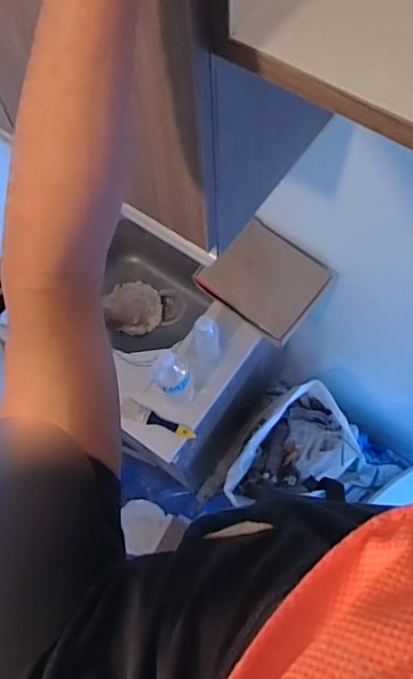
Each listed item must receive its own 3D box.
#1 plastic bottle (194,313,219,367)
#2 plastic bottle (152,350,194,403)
[{"bbox_3d":[-0.002,-0.003,1.169,0.060,0.186,0.066,-1,68,2],"label":"plastic bottle"},{"bbox_3d":[-0.068,0.085,1.094,0.077,0.240,0.064,-16,68,-4],"label":"plastic bottle"}]

